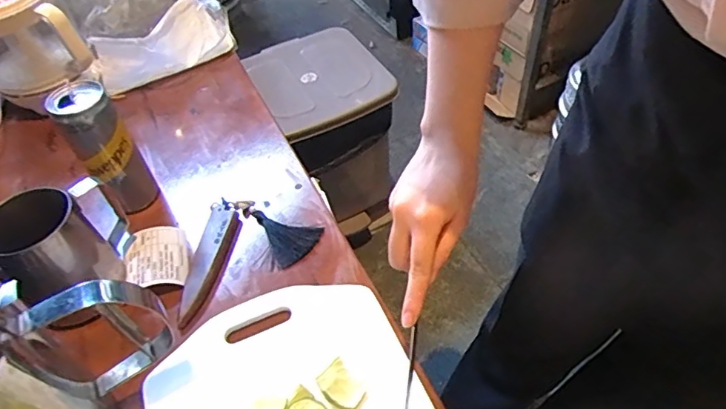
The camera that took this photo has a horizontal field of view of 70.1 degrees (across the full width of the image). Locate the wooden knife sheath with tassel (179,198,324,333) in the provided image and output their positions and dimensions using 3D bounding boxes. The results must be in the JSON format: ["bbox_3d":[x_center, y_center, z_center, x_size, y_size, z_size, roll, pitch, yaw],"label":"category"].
[{"bbox_3d":[-0.138,0.041,0.538,0.158,0.012,0.122,-32,54,-23],"label":"wooden knife sheath with tassel"}]

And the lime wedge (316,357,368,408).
[{"bbox_3d":[-0.018,0.149,0.418,0.028,0.004,0.042,-34,55,-24],"label":"lime wedge"}]

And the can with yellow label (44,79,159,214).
[{"bbox_3d":[-0.268,-0.053,0.544,0.056,0.143,0.053,-3,48,4],"label":"can with yellow label"}]

